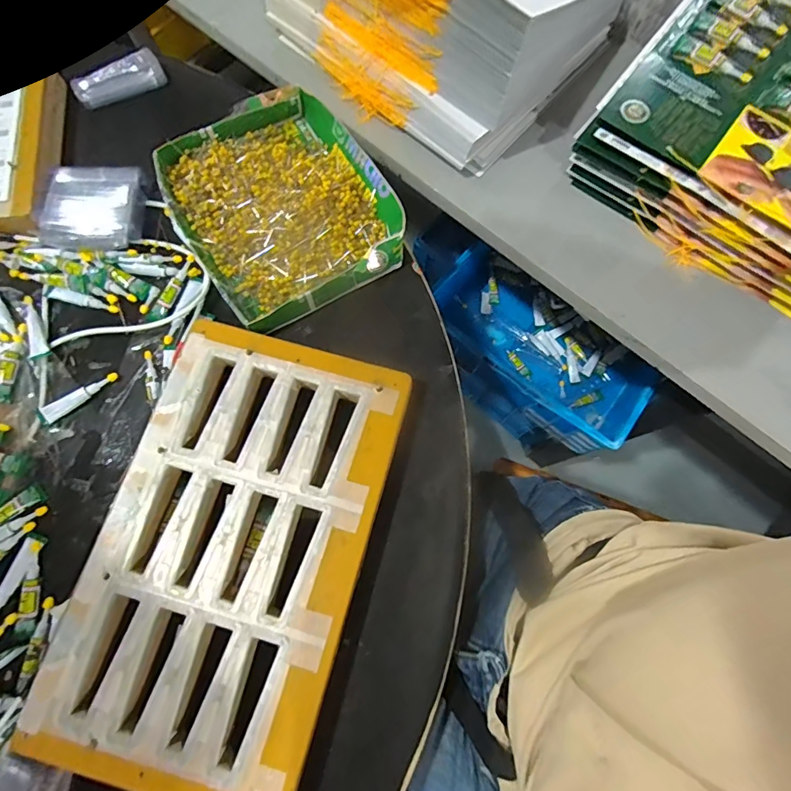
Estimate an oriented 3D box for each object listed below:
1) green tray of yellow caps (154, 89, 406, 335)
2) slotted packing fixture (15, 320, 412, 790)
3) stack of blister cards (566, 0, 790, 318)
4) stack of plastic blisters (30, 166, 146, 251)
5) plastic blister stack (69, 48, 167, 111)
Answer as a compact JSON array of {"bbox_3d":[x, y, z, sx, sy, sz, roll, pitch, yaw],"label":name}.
[{"bbox_3d":[-0.130,-0.219,0.516,0.217,0.033,0.267,-31,77,-10],"label":"green tray of yellow caps"},{"bbox_3d":[-0.143,0.136,0.411,0.224,0.049,0.374,16,74,3],"label":"slotted packing fixture"},{"bbox_3d":[0.423,-0.295,0.510,0.329,0.097,0.299,36,78,11],"label":"stack of blister cards"},{"bbox_3d":[-0.347,-0.215,0.515,0.108,0.023,0.098,-7,74,-3],"label":"stack of plastic blisters"},{"bbox_3d":[-0.360,-0.410,0.588,0.111,0.040,0.028,-22,76,-7],"label":"plastic blister stack"}]

